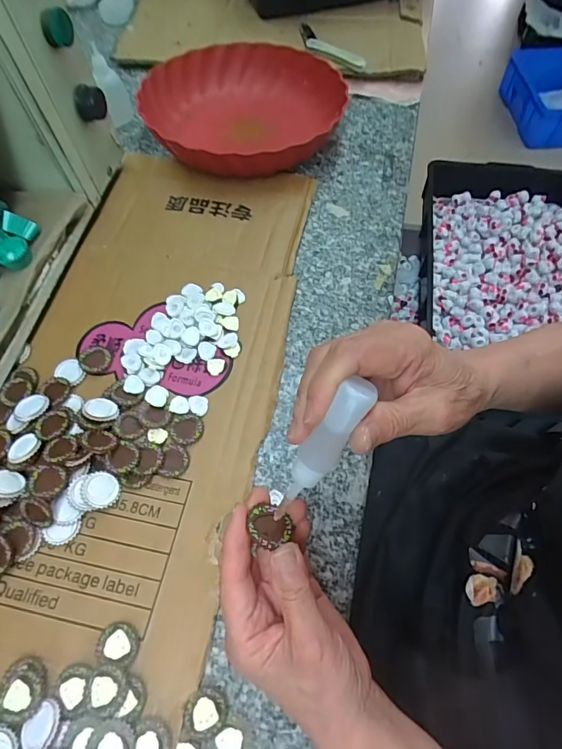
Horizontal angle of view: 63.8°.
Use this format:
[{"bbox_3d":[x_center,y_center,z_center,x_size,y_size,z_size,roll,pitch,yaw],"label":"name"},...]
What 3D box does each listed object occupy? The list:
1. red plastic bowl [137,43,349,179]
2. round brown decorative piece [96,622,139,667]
[{"bbox_3d":[-0.045,-0.316,0.549,0.231,0.046,0.234,3,62,2],"label":"red plastic bowl"},{"bbox_3d":[-0.110,0.182,0.304,0.027,0.007,0.024,4,62,3],"label":"round brown decorative piece"}]

